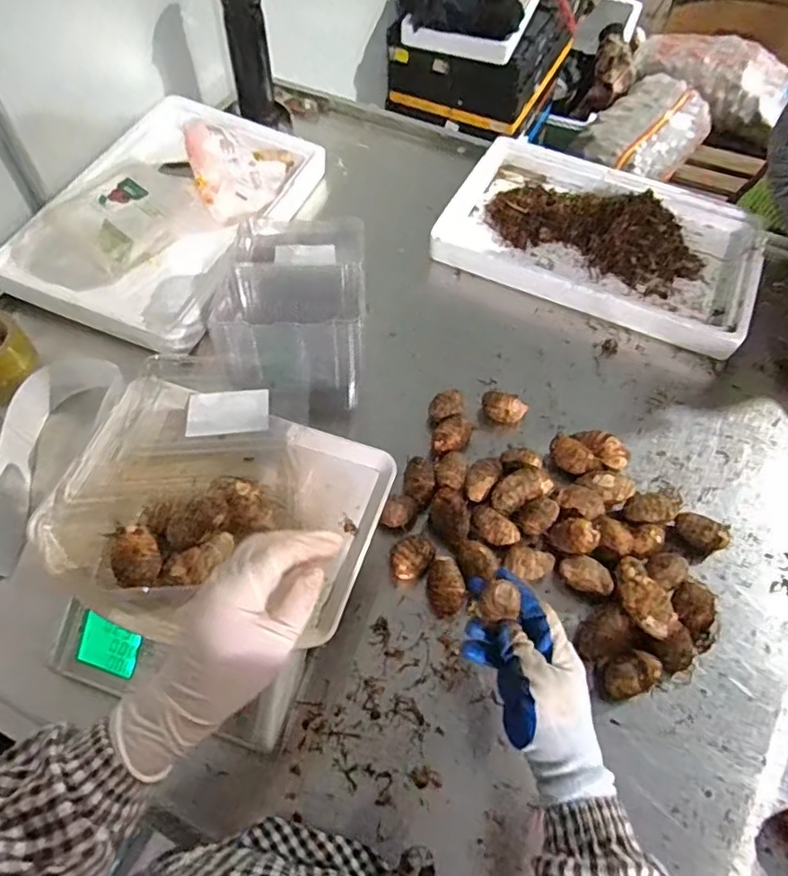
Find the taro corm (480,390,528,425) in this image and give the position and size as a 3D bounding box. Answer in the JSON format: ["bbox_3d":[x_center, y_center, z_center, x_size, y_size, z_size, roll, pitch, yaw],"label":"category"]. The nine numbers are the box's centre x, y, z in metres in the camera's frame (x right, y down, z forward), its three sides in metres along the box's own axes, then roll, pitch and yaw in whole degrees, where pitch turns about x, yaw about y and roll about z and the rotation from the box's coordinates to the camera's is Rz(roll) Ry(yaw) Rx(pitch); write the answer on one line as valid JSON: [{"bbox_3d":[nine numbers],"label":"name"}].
[{"bbox_3d":[0.140,-0.035,0.744,0.057,0.039,0.035,17,60,8],"label":"taro corm"}]

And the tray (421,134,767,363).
[{"bbox_3d":[0.322,-0.319,0.894,0.454,0.081,0.312,23,61,11],"label":"tray"}]

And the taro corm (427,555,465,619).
[{"bbox_3d":[0.054,0.157,0.616,0.035,0.035,0.059,-4,59,-5],"label":"taro corm"}]

